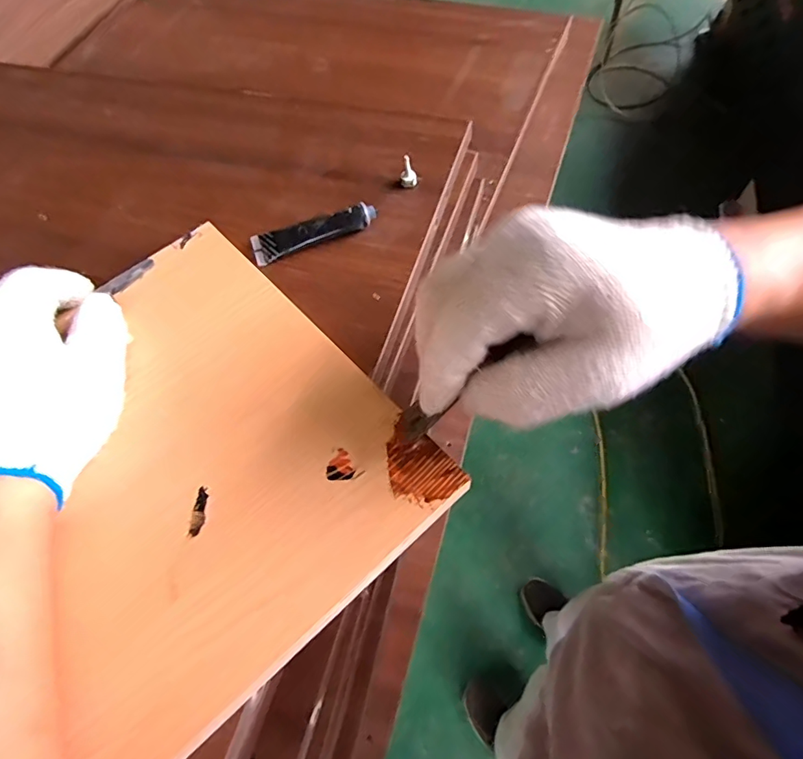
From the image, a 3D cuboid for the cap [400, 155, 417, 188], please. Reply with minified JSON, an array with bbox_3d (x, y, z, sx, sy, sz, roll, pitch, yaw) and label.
[{"bbox_3d":[0.006,-0.163,0.385,0.013,0.023,0.010,-3,60,1],"label":"cap"}]

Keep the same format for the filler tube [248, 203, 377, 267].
[{"bbox_3d":[-0.064,-0.111,0.360,0.091,0.014,0.027,-19,61,-8],"label":"filler tube"}]

